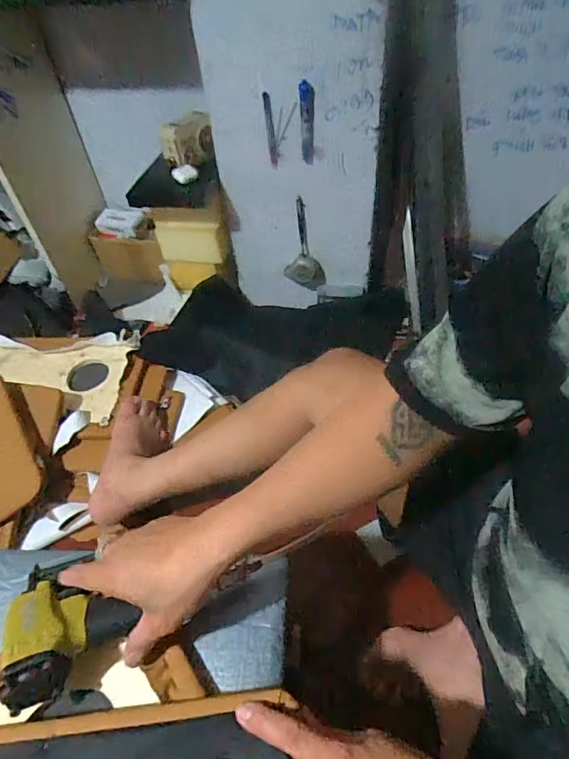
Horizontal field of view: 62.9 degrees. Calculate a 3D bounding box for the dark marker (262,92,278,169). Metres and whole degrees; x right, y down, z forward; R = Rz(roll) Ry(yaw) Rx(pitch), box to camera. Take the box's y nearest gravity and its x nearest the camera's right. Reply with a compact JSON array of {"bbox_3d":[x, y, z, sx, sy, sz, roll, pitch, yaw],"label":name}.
[{"bbox_3d":[-0.025,-0.457,0.863,0.014,0.153,0.020,1,67,6],"label":"dark marker"}]

